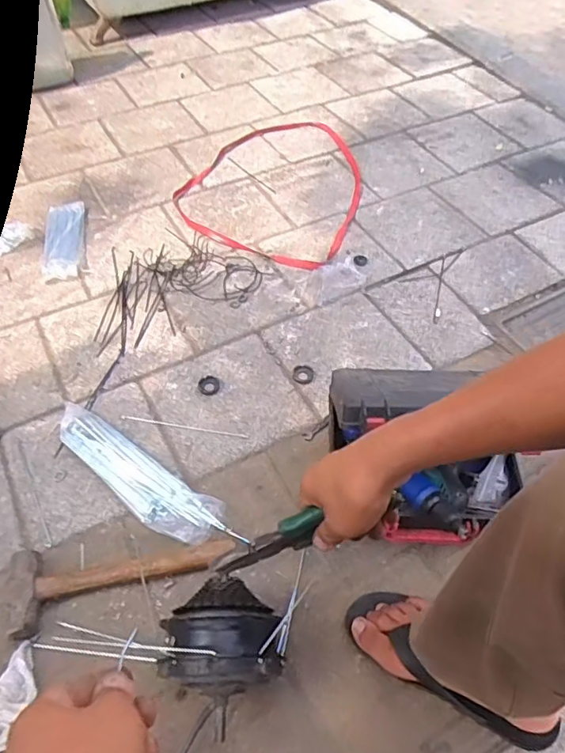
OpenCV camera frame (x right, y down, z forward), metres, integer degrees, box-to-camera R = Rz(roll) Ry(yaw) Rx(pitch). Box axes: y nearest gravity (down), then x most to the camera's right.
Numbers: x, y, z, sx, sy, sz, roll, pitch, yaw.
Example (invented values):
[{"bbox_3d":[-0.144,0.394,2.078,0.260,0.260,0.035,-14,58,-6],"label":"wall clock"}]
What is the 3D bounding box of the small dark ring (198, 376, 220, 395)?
[{"bbox_3d":[-0.134,0.016,0.985,0.039,0.005,0.041,1,51,-1],"label":"small dark ring"}]

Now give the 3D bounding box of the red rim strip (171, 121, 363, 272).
[{"bbox_3d":[-0.012,-0.492,1.366,0.441,0.030,0.542,20,61,14],"label":"red rim strip"}]

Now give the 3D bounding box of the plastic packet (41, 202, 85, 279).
[{"bbox_3d":[-0.488,-0.310,1.204,0.086,0.029,0.248,-8,52,-7],"label":"plastic packet"}]

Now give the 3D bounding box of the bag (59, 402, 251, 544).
[{"bbox_3d":[-0.229,0.160,0.859,0.346,0.027,0.087,30,57,21],"label":"bag"}]

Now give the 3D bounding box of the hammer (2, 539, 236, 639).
[{"bbox_3d":[-0.218,0.282,0.756,0.308,0.045,0.109,-7,54,-7],"label":"hammer"}]

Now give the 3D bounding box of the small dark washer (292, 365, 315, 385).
[{"bbox_3d":[0.038,-0.004,1.008,0.041,0.008,0.038,1,51,-1],"label":"small dark washer"}]

